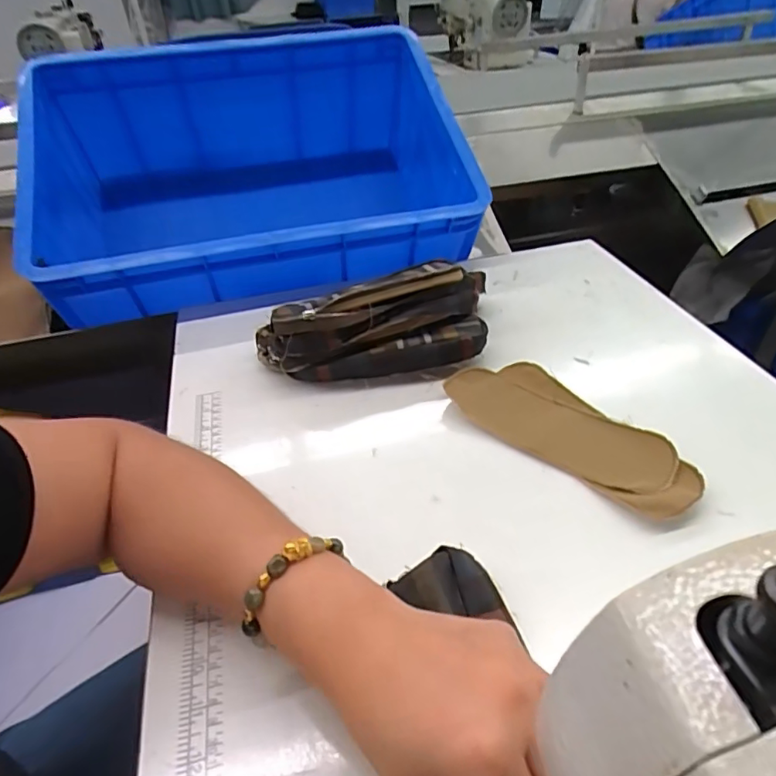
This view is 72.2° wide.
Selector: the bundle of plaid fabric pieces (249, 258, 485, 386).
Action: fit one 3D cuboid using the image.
[{"bbox_3d":[-0.011,-0.064,0.517,0.234,0.079,0.102,-9,40,-6],"label":"bundle of plaid fabric pieces"}]

